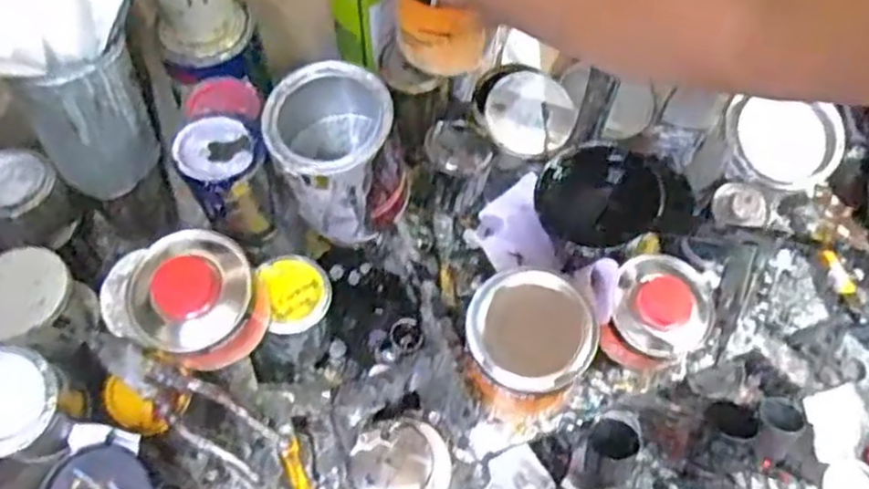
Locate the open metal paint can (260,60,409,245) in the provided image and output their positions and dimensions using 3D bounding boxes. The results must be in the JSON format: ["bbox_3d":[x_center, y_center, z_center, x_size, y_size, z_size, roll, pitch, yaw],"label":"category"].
[{"bbox_3d":[-0.086,-0.085,0.639,0.112,0.140,0.109,0,63,1],"label":"open metal paint can"}]

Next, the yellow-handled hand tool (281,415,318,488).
[{"bbox_3d":[-0.118,0.217,0.657,0.025,0.022,0.121,-15,57,-8],"label":"yellow-handled hand tool"}]

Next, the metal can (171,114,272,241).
[{"bbox_3d":[-0.174,-0.052,0.636,0.067,0.121,0.070,0,63,1],"label":"metal can"}]

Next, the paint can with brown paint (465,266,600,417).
[{"bbox_3d":[0.085,0.094,0.659,0.099,0.137,0.099,0,63,1],"label":"paint can with brown paint"}]

